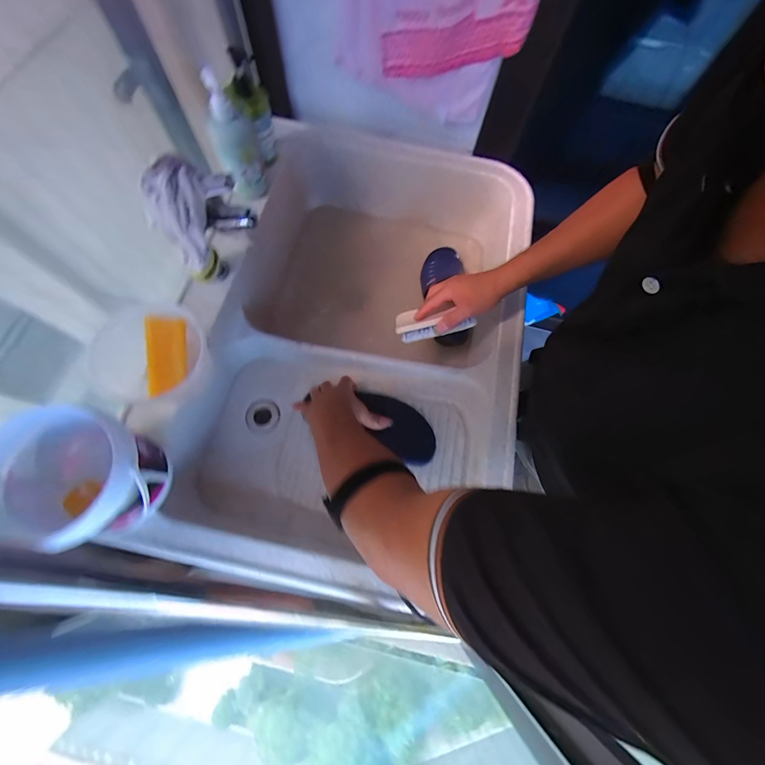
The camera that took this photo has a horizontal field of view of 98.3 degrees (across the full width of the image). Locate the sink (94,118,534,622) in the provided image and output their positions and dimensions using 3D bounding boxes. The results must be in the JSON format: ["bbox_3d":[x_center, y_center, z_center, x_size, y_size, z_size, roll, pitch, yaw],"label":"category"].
[{"bbox_3d":[-0.035,-0.080,0.711,0.536,0.303,0.844,12,71,1],"label":"sink"}]

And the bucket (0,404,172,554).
[{"bbox_3d":[-0.353,0.111,0.406,0.145,0.130,0.134,1,71,-2],"label":"bucket"}]

